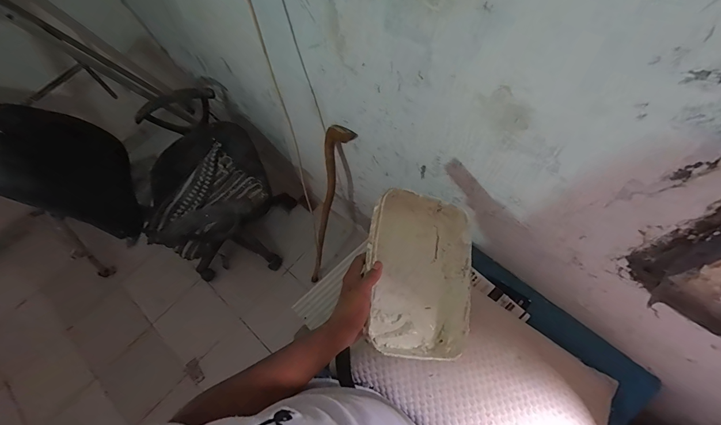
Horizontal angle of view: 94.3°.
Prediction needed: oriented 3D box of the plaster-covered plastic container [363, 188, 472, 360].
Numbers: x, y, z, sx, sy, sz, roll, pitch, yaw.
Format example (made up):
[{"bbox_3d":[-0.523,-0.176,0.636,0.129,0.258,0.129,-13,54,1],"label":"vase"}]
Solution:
[{"bbox_3d":[0.108,0.106,0.586,0.216,0.054,0.270,12,76,-31],"label":"plaster-covered plastic container"}]

